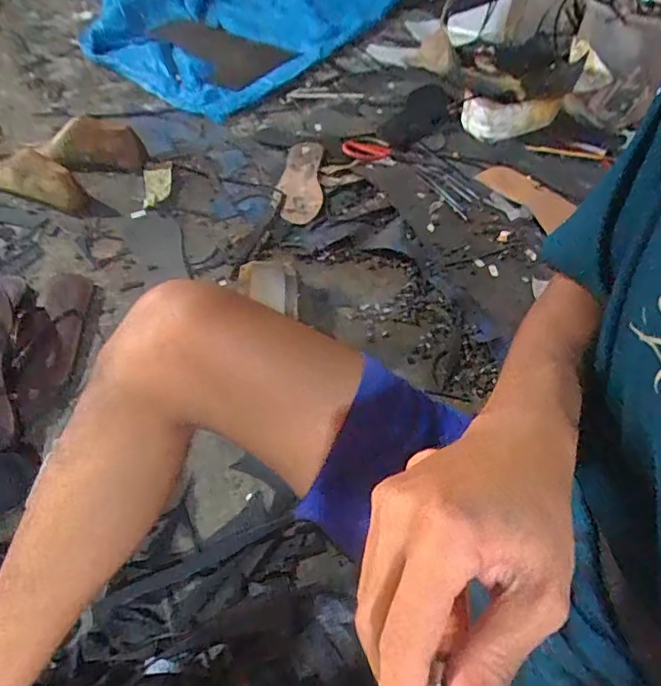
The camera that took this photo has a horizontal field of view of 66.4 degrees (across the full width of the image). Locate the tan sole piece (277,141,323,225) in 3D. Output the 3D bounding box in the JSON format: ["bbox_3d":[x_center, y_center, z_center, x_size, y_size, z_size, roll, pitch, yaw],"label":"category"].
[{"bbox_3d":[-0.059,-0.333,1.029,0.082,0.030,0.274,3,50,-4],"label":"tan sole piece"}]

